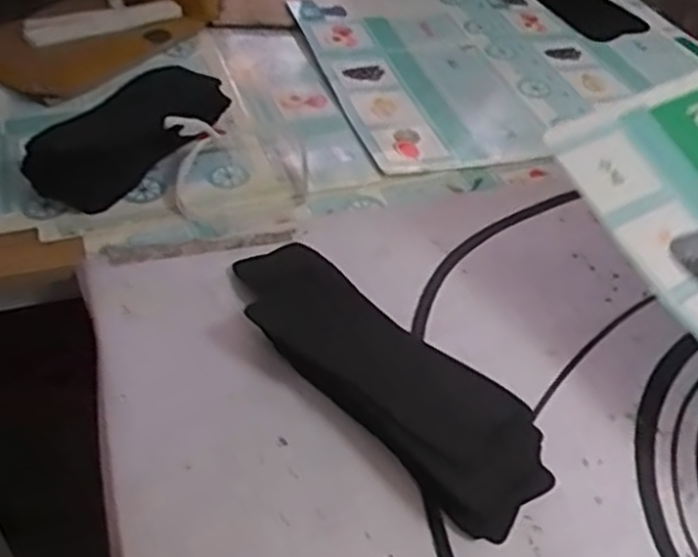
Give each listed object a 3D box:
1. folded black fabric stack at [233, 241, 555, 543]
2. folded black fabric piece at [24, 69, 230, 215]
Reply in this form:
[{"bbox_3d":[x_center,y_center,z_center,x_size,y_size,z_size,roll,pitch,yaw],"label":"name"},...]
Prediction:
[{"bbox_3d":[0.018,0.057,0.551,0.096,0.034,0.292,-32,56,-29],"label":"folded black fabric stack"},{"bbox_3d":[-0.201,-0.142,0.721,0.090,0.070,0.199,31,52,24],"label":"folded black fabric piece"}]

